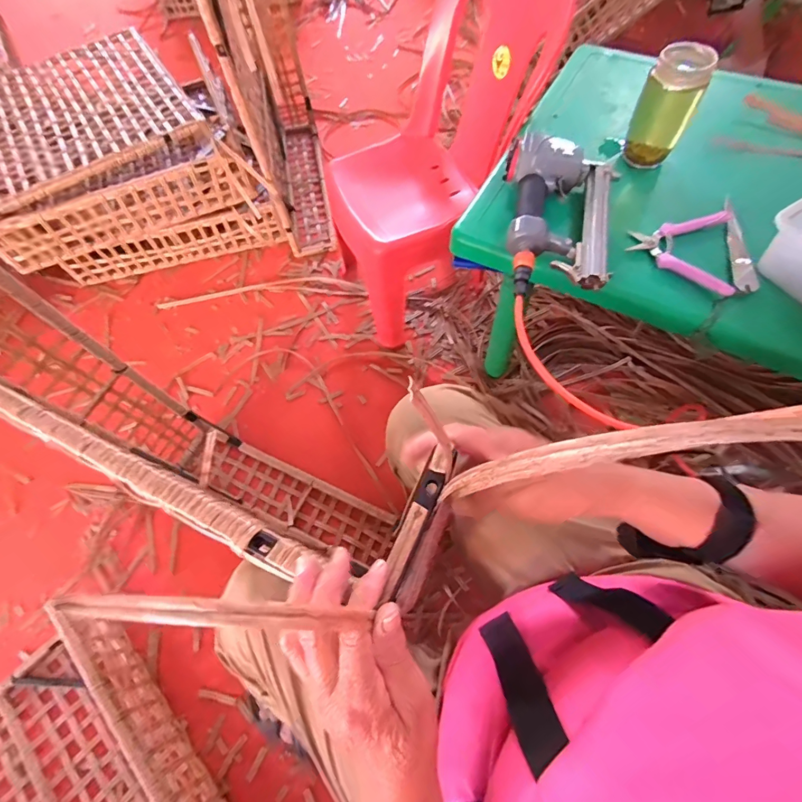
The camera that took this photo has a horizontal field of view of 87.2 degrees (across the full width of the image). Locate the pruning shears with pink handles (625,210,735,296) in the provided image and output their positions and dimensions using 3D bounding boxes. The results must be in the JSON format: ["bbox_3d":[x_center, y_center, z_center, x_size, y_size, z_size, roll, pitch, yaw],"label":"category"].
[{"bbox_3d":[0.427,-0.230,0.608,0.149,0.022,0.135,39,72,19],"label":"pruning shears with pink handles"}]

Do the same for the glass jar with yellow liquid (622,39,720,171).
[{"bbox_3d":[0.398,-0.440,0.638,0.080,0.135,0.064,28,69,15],"label":"glass jar with yellow liquid"}]

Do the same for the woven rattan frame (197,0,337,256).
[{"bbox_3d":[-0.350,-0.900,1.171,0.163,0.664,0.737,-11,64,-2],"label":"woven rattan frame"}]

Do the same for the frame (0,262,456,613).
[{"bbox_3d":[-0.285,0.085,0.655,0.683,0.644,0.168,24,66,12],"label":"frame"}]

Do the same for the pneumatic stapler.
[{"bbox_3d":[0.232,-0.270,0.606,0.158,0.051,0.272,6,65,6],"label":"pneumatic stapler"}]

